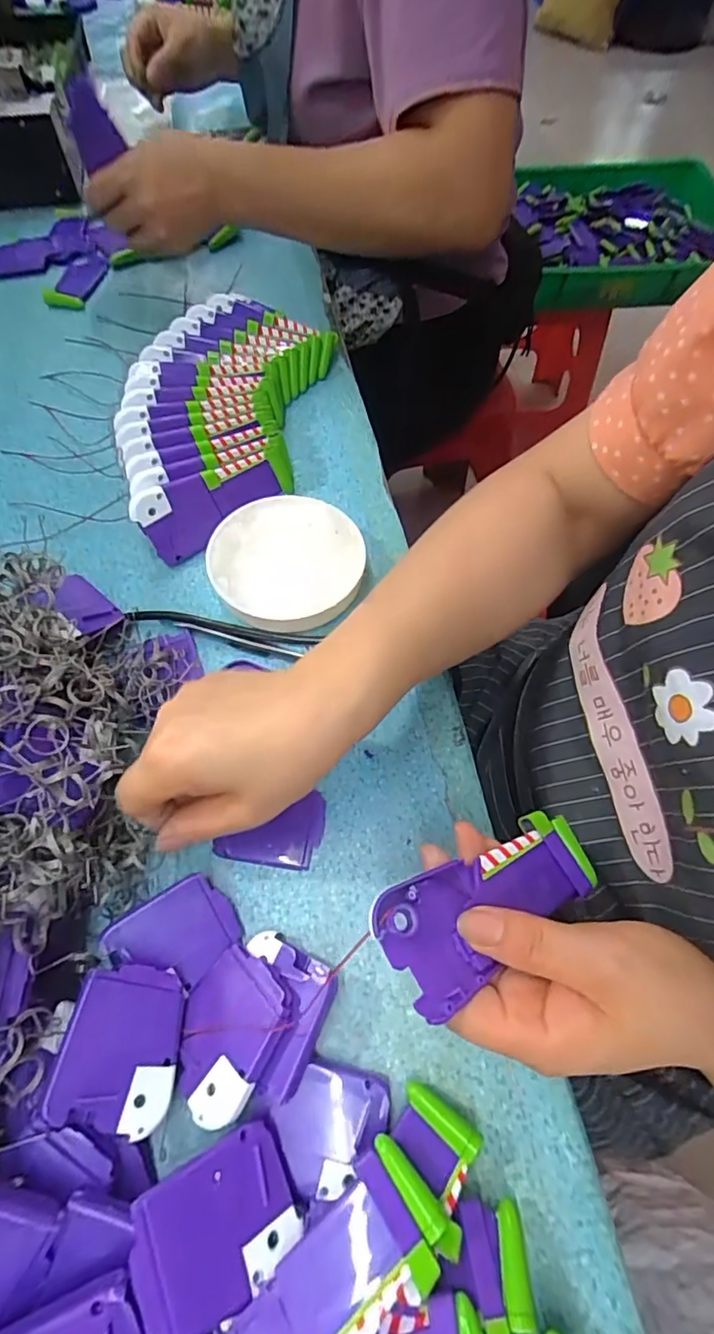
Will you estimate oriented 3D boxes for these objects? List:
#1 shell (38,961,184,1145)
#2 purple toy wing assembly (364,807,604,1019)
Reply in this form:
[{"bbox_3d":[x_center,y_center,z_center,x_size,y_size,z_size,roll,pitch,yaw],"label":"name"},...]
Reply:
[{"bbox_3d":[-0.106,0.171,0.250,0.049,0.006,0.061,19,55,-17],"label":"shell"},{"bbox_3d":[0.063,0.109,0.254,0.118,0.010,0.051,-13,61,-30],"label":"purple toy wing assembly"}]

